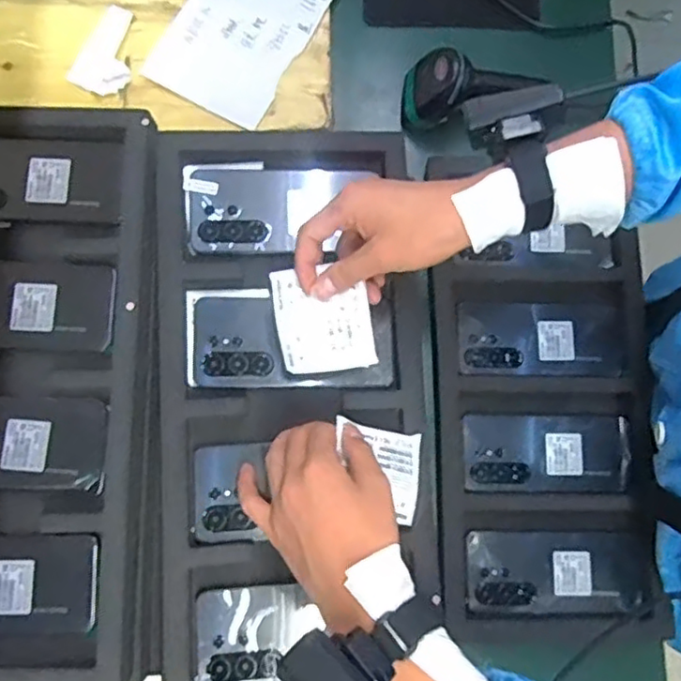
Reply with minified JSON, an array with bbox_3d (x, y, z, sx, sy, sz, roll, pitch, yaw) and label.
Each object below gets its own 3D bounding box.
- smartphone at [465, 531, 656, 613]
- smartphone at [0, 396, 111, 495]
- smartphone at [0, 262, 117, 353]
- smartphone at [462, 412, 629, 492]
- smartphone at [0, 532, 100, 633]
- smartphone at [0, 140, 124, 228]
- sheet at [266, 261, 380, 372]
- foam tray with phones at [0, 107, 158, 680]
[{"bbox_3d":[0.211,0.224,0.624,0.177,0.008,0.071,1,80,0],"label":"smartphone"},{"bbox_3d":[-0.277,0.083,0.528,0.168,0.008,0.073,2,80,0],"label":"smartphone"},{"bbox_3d":[-0.276,-0.028,0.548,0.164,0.007,0.078,1,80,0],"label":"smartphone"},{"bbox_3d":[0.204,0.111,0.642,0.161,0.007,0.075,1,80,0],"label":"smartphone"},{"bbox_3d":[-0.276,0.191,0.510,0.165,0.008,0.075,-1,80,-1],"label":"smartphone"},{"bbox_3d":[-0.273,-0.139,0.565,0.165,0.011,0.078,1,80,0],"label":"smartphone"},{"bbox_3d":[-0.014,-0.016,0.500,0.071,0.009,0.081,-10,100,5],"label":"sheet"},{"bbox_3d":[-0.272,0.031,0.533,0.232,0.024,0.470,-1,80,-1],"label":"foam tray with phones"}]

